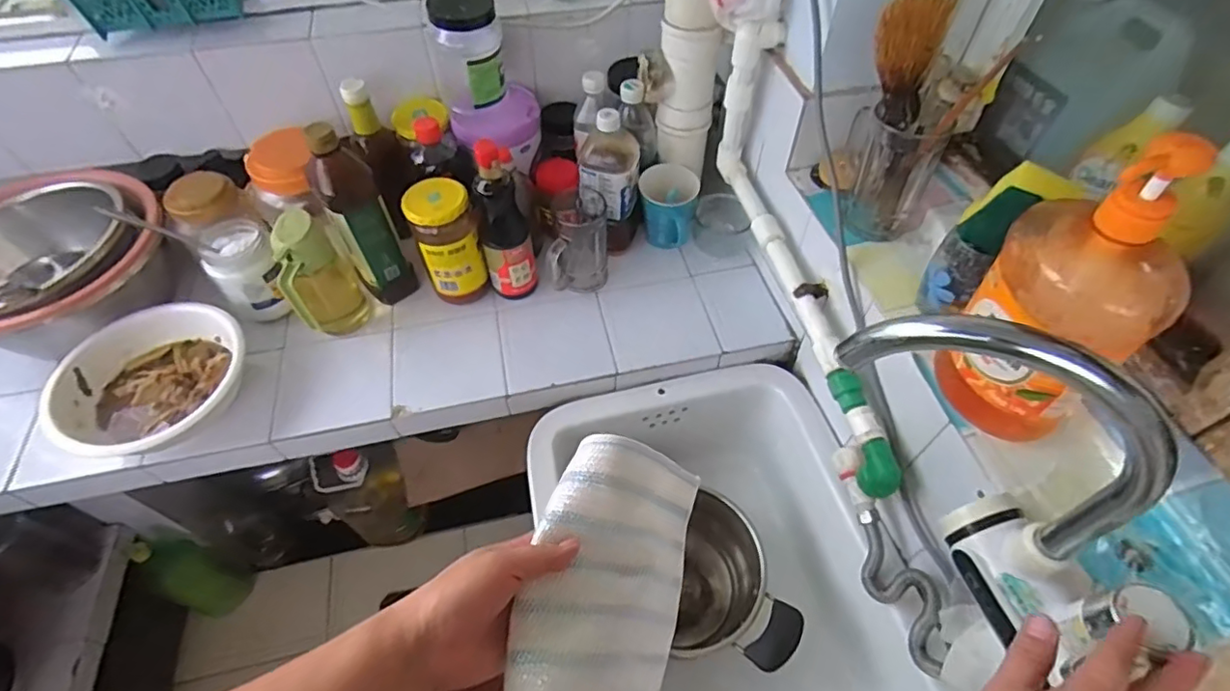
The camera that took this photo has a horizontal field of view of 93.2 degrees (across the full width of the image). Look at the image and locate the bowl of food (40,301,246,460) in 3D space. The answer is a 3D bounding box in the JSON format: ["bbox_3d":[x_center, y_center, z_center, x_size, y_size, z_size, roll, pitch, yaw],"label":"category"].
[{"bbox_3d":[-0.582,0.044,0.749,0.206,0.076,0.200,0,53,0],"label":"bowl of food"}]

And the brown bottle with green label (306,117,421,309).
[{"bbox_3d":[-0.344,-0.170,0.788,0.076,0.257,0.062,-26,58,-18],"label":"brown bottle with green label"}]

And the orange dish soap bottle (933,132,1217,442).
[{"bbox_3d":[0.334,-0.025,0.447,0.070,0.274,0.116,-35,61,-23],"label":"orange dish soap bottle"}]

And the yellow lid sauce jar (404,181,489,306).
[{"bbox_3d":[-0.230,-0.139,0.816,0.079,0.185,0.079,0,53,0],"label":"yellow lid sauce jar"}]

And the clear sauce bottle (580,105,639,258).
[{"bbox_3d":[-0.005,-0.234,0.854,0.090,0.216,0.080,-37,62,-24],"label":"clear sauce bottle"}]

